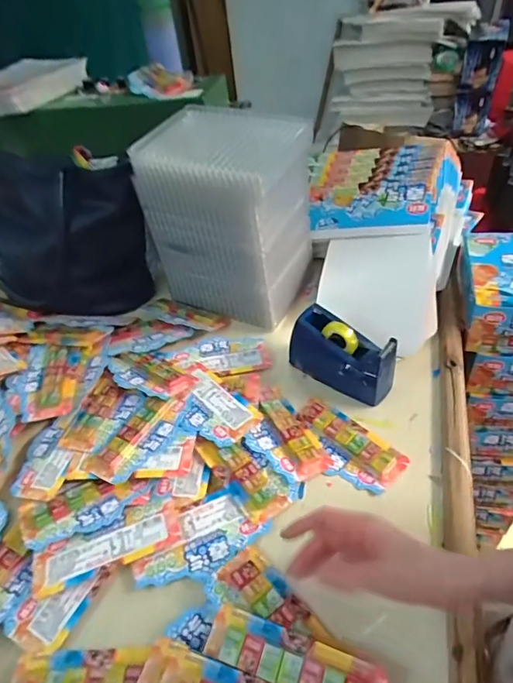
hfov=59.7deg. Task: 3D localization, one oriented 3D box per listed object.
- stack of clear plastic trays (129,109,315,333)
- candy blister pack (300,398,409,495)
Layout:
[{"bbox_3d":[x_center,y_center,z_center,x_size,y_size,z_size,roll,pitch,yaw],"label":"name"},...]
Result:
[{"bbox_3d":[-0.038,-0.183,0.677,0.206,0.258,0.179,19,47,23],"label":"stack of clear plastic trays"},{"bbox_3d":[0.102,0.122,0.533,0.069,0.012,0.141,-34,50,-28],"label":"candy blister pack"}]

